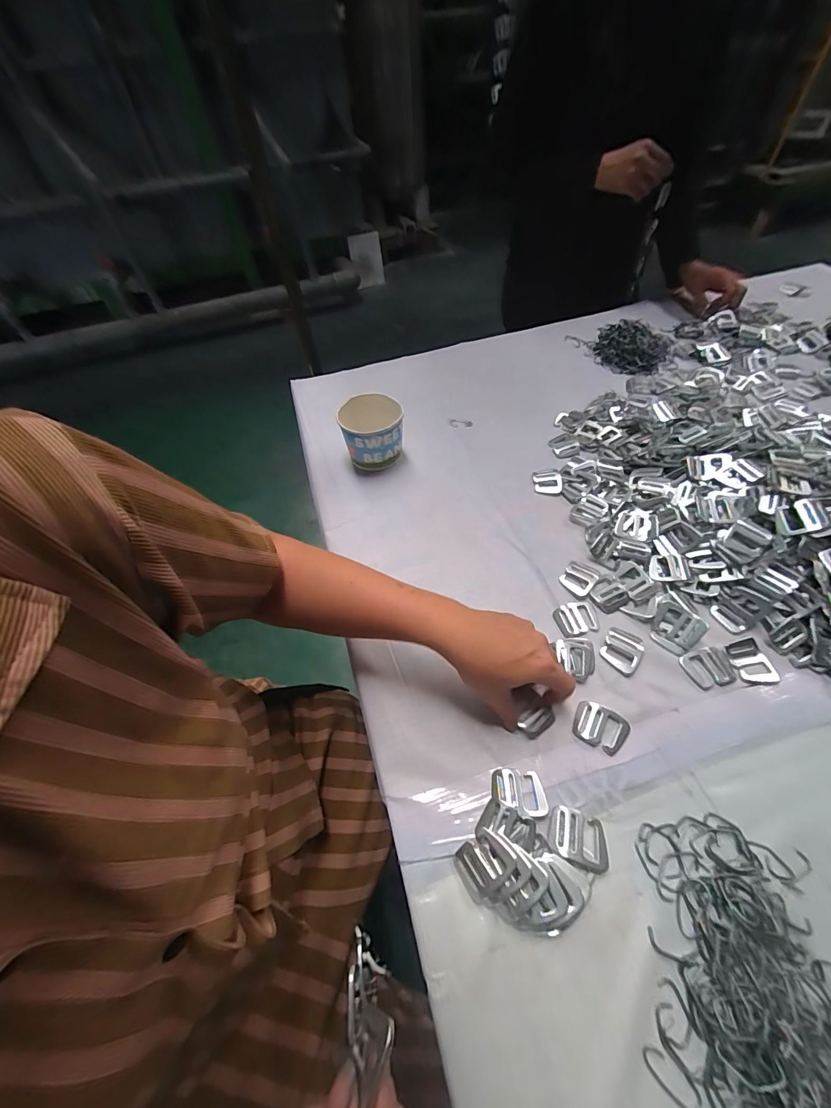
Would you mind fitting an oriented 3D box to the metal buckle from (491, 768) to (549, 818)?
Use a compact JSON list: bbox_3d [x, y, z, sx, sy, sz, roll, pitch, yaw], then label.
[{"bbox_3d":[0.089,0.203,0.338,0.045,0.010,0.033,2,55,7],"label":"metal buckle"}]

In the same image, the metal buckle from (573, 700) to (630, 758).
[{"bbox_3d":[0.172,0.160,0.365,0.046,0.007,0.039,24,60,21],"label":"metal buckle"}]

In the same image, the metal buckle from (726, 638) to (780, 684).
[{"bbox_3d":[0.332,0.107,0.389,0.034,0.005,0.042,-14,55,-5],"label":"metal buckle"}]

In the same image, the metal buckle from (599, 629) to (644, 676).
[{"bbox_3d":[0.212,0.099,0.404,0.037,0.005,0.043,30,62,24],"label":"metal buckle"}]

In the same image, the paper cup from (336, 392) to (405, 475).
[{"bbox_3d":[-0.062,-0.177,0.584,0.085,0.081,0.084,-13,54,-4],"label":"paper cup"}]

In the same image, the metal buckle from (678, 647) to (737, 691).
[{"bbox_3d":[0.290,0.113,0.390,0.047,0.005,0.037,-12,54,-3],"label":"metal buckle"}]

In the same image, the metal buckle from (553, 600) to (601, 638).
[{"bbox_3d":[0.175,0.069,0.427,0.045,0.004,0.037,-14,55,-5],"label":"metal buckle"}]

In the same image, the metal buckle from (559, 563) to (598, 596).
[{"bbox_3d":[0.189,0.027,0.457,0.035,0.004,0.040,33,64,25],"label":"metal buckle"}]

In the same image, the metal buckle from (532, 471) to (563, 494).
[{"bbox_3d":[0.182,-0.101,0.544,0.038,0.004,0.040,-2,54,4],"label":"metal buckle"}]

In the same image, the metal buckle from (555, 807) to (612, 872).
[{"bbox_3d":[0.134,0.229,0.317,0.043,0.010,0.038,9,56,11],"label":"metal buckle"}]

